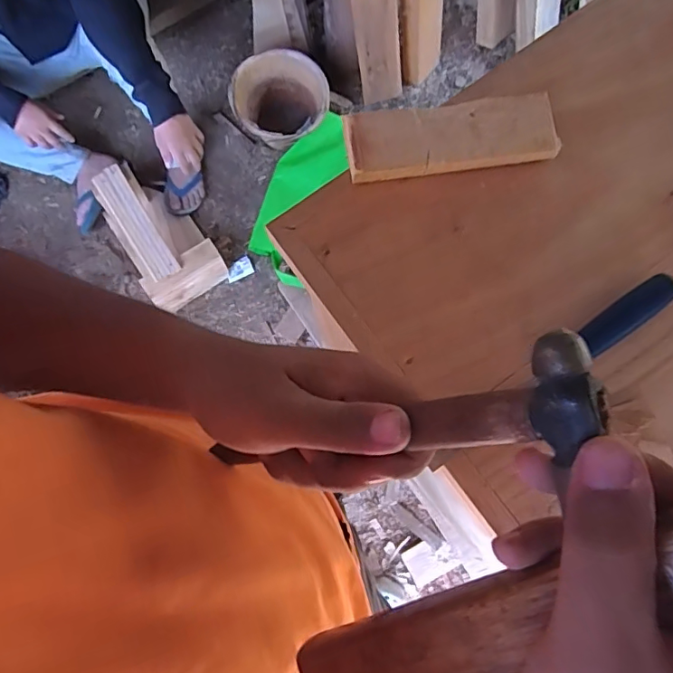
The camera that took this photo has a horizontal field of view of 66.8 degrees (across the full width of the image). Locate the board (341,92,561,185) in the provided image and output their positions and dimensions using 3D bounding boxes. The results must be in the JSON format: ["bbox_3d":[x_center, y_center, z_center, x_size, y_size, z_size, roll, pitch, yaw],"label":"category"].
[{"bbox_3d":[0.092,-0.161,0.415,0.167,0.022,0.053,-8,77,-2],"label":"board"}]

